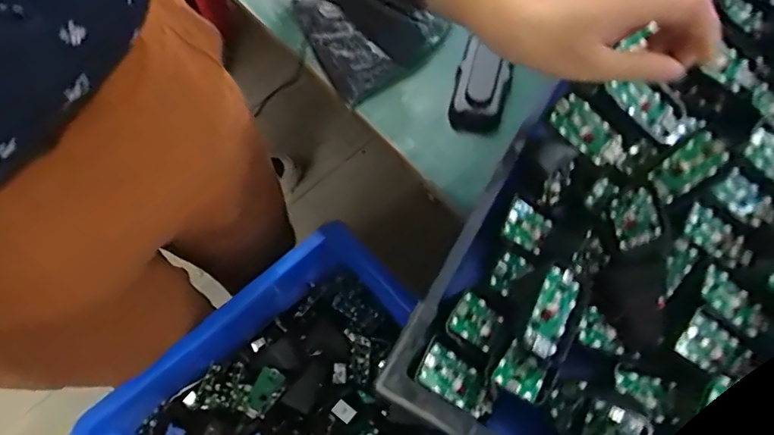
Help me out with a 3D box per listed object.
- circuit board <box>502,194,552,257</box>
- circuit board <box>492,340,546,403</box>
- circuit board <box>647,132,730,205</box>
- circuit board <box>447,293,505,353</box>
[{"bbox_3d":[0.113,0.006,0.416,0.043,0.006,0.035,33,70,-12],"label":"circuit board"},{"bbox_3d":[0.096,0.110,0.362,0.031,0.008,0.037,27,47,24],"label":"circuit board"},{"bbox_3d":[0.238,-0.039,0.404,0.032,0.057,0.009,44,29,3],"label":"circuit board"},{"bbox_3d":[0.069,0.081,0.391,0.043,0.008,0.033,40,73,-18],"label":"circuit board"}]

